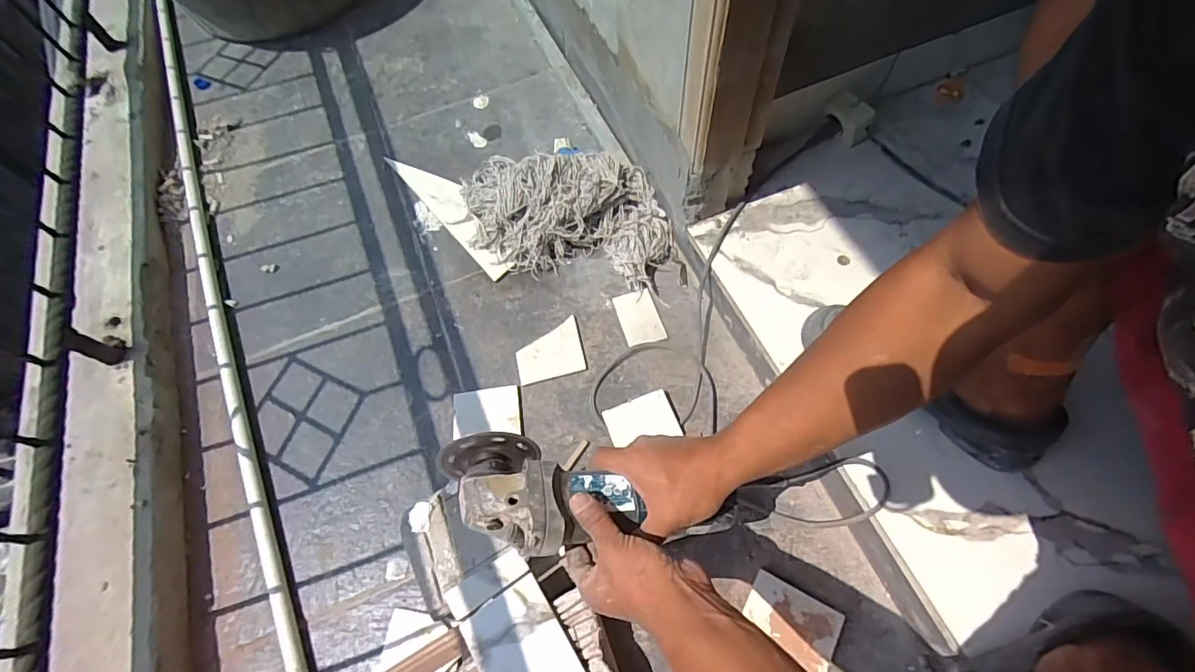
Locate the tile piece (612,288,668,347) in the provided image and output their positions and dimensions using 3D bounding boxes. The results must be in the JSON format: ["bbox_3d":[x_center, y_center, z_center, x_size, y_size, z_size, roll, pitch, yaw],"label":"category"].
[{"bbox_3d":[0.063,-0.029,0.784,0.059,0.011,0.091,-15,63,-5],"label":"tile piece"}]

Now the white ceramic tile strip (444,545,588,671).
[{"bbox_3d":[-0.069,0.333,0.531,0.089,0.007,0.212,-32,65,-13],"label":"white ceramic tile strip"}]

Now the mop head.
[{"bbox_3d":[-0.057,-0.202,0.841,0.351,0.094,0.207,11,64,9],"label":"mop head"}]

